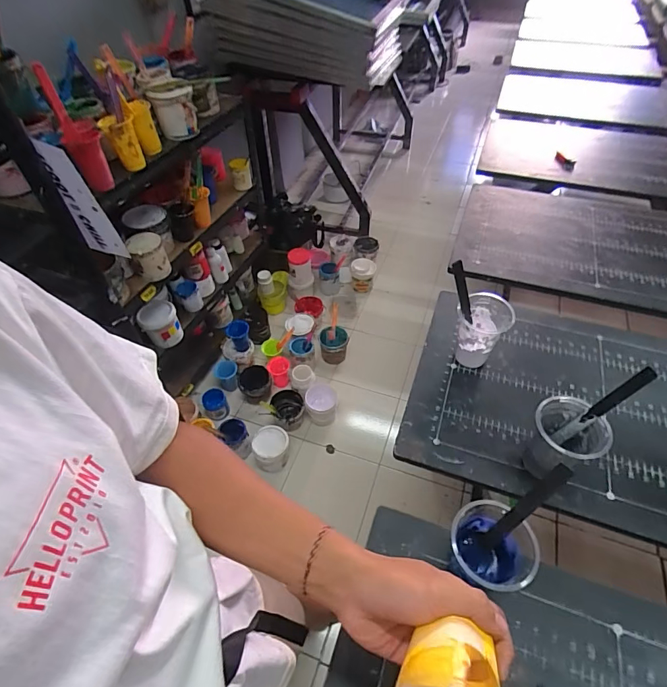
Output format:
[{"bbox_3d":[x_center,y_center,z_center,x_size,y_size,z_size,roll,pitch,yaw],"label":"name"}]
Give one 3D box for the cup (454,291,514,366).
[{"bbox_3d":[0.253,-0.022,0.706,0.079,0.105,0.076,-1,50,1],"label":"cup"}]

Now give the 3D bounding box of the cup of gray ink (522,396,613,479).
[{"bbox_3d":[0.313,0.139,0.568,0.080,0.110,0.084,-1,49,1],"label":"cup of gray ink"}]

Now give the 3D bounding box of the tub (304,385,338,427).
[{"bbox_3d":[-0.046,0.238,1.539,0.115,0.111,0.113,-1,50,1],"label":"tub"}]

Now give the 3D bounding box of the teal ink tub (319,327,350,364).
[{"bbox_3d":[0.005,0.009,1.767,0.126,0.107,0.139,-10,50,-7],"label":"teal ink tub"}]

